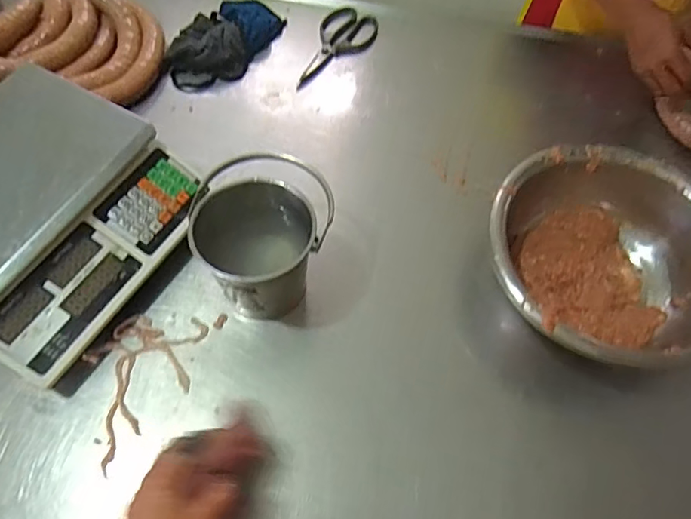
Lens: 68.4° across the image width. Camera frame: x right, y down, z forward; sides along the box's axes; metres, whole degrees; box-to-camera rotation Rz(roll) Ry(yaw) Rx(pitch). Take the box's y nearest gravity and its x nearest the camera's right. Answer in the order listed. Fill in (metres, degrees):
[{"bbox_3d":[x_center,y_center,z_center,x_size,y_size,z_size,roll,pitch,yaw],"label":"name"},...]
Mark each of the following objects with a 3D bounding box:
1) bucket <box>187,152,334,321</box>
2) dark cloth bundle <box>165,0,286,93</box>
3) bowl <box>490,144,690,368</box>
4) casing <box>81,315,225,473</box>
[{"bbox_3d":[-0.098,-0.027,0.629,0.150,0.139,0.157,1,63,-2],"label":"bucket"},{"bbox_3d":[-0.215,-0.378,0.875,0.139,0.042,0.220,25,65,10],"label":"dark cloth bundle"},{"bbox_3d":[0.323,0.000,0.652,0.285,0.134,0.263,1,63,-2],"label":"bowl"},{"bbox_3d":[-0.249,0.131,0.622,0.121,0.011,0.210,32,66,13],"label":"casing"}]

